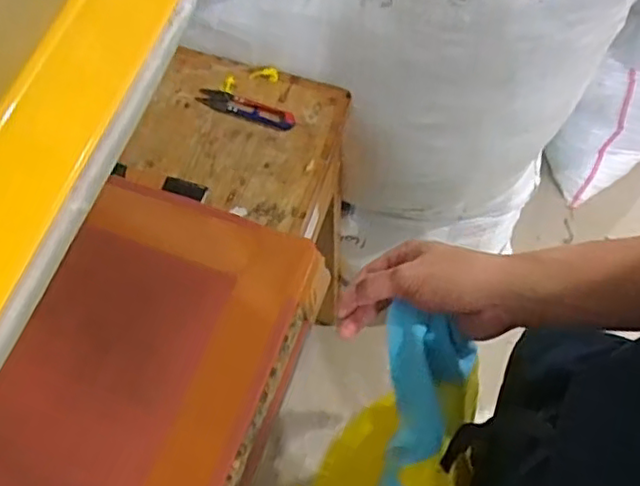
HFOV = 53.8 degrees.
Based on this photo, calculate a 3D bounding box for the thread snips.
[{"bbox_3d":[-0.082,-0.147,0.692,0.115,0.011,0.026,21,67,10],"label":"thread snips"}]

